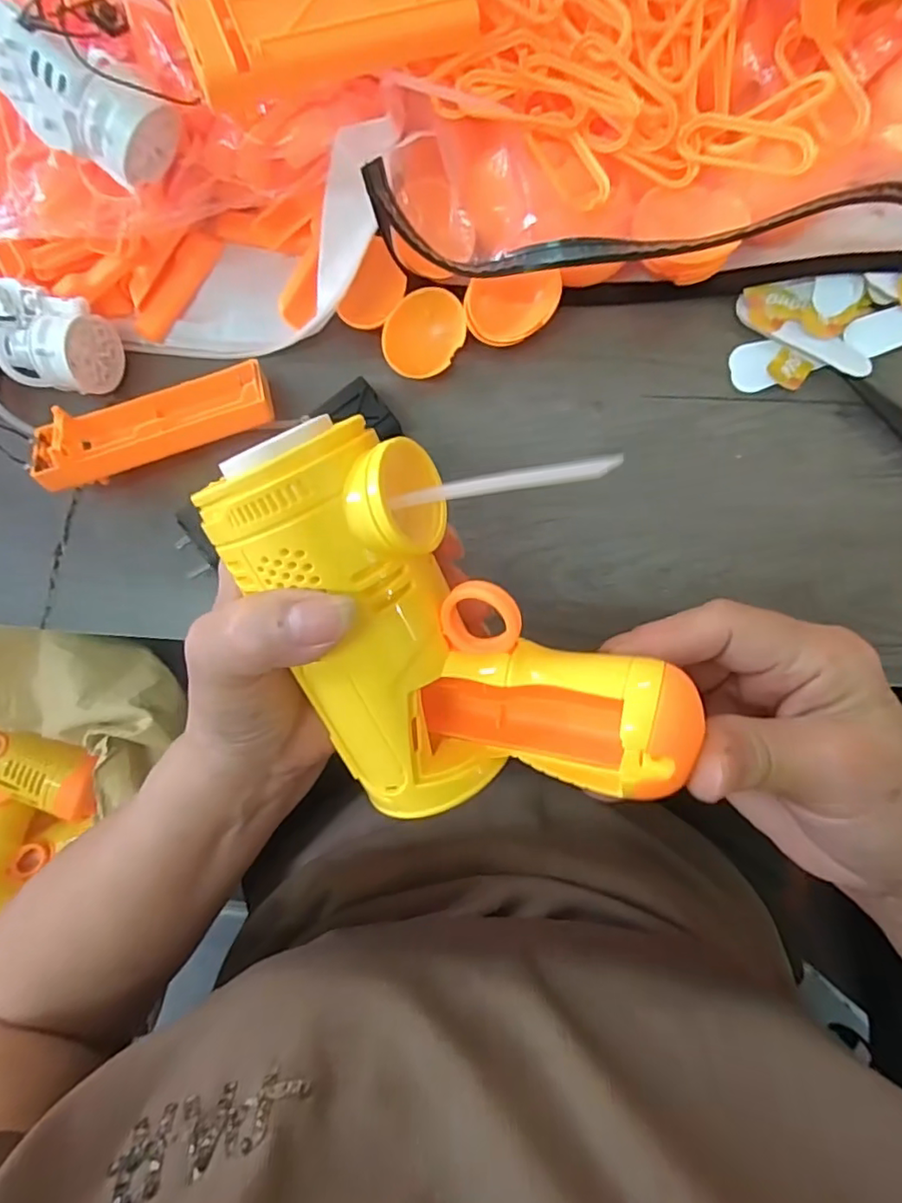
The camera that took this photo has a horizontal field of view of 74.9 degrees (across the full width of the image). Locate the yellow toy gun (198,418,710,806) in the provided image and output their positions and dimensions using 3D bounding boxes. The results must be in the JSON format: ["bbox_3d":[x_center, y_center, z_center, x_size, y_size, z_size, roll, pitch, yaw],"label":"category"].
[{"bbox_3d":[0.000,0.009,0.172,0.113,0.053,0.128,-20,113,6],"label":"yellow toy gun"}]

